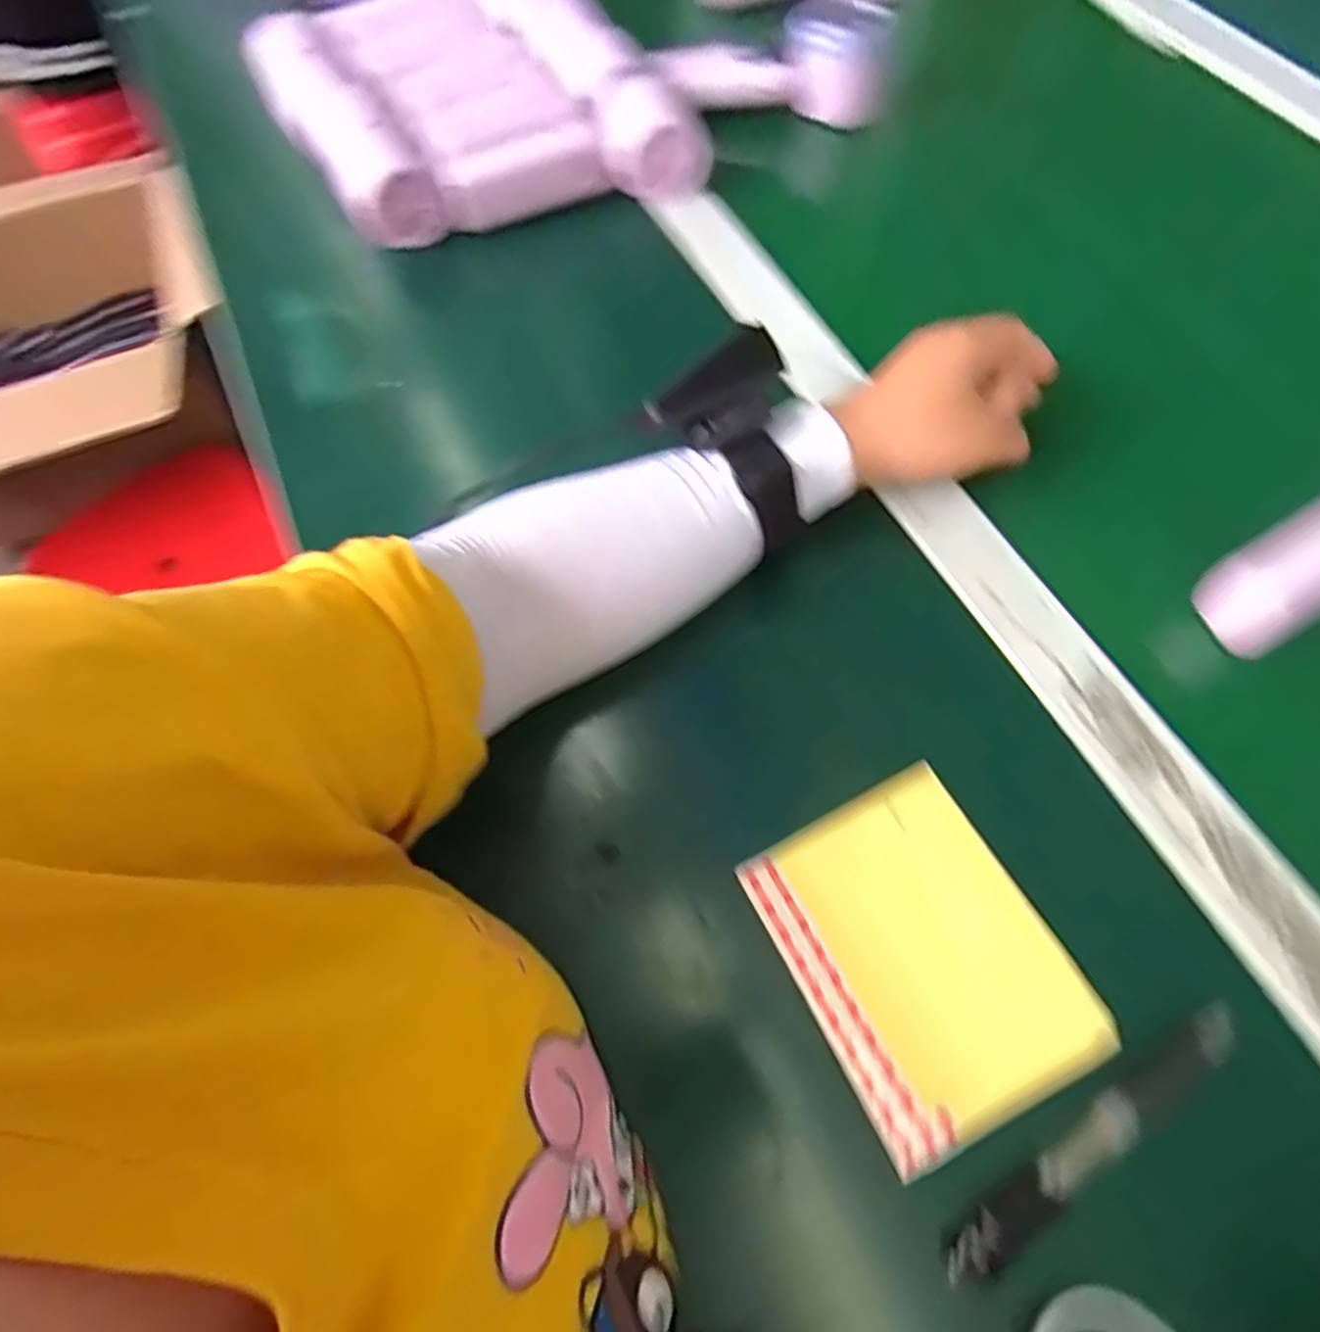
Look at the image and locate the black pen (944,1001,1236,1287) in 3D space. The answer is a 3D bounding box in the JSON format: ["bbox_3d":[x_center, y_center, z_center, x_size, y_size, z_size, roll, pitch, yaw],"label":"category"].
[{"bbox_3d":[0.158,0.172,0.273,0.138,0.008,0.019,-30,66,-11],"label":"black pen"}]

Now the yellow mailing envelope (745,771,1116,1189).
[{"bbox_3d":[0.105,0.116,0.310,0.099,0.009,0.127,-25,65,-9],"label":"yellow mailing envelope"}]

